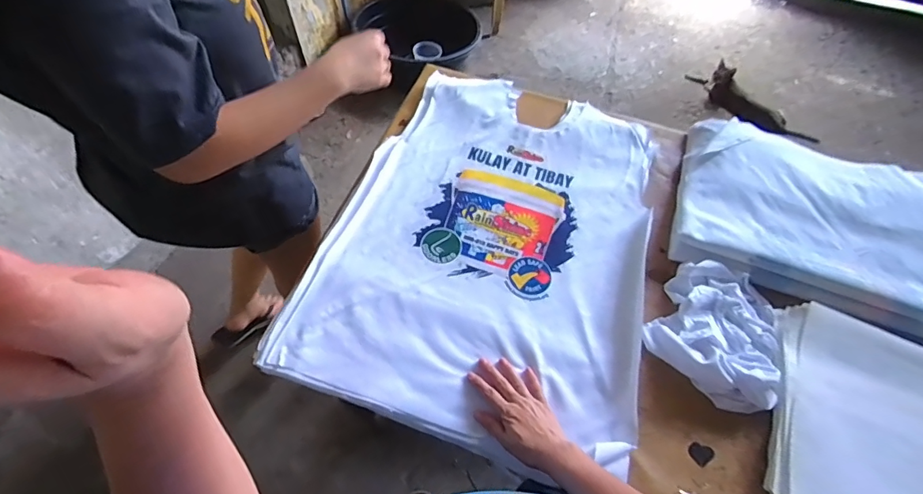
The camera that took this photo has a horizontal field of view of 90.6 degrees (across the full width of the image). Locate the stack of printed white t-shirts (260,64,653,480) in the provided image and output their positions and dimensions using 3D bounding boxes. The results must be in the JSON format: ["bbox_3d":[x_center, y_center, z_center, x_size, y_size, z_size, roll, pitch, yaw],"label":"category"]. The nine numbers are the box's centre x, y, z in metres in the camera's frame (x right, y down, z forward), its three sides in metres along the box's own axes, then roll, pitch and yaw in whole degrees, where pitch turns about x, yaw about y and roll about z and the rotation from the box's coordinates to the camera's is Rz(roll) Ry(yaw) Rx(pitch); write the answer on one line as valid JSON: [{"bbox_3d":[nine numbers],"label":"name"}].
[{"bbox_3d":[0.068,-0.027,0.821,0.534,0.026,0.714,18,59,8],"label":"stack of printed white t-shirts"}]

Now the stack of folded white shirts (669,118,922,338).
[{"bbox_3d":[0.717,-0.038,0.840,0.602,0.056,0.370,19,59,9],"label":"stack of folded white shirts"}]

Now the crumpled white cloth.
[{"bbox_3d":[0.417,0.130,0.732,0.191,0.041,0.219,31,62,15],"label":"crumpled white cloth"}]

